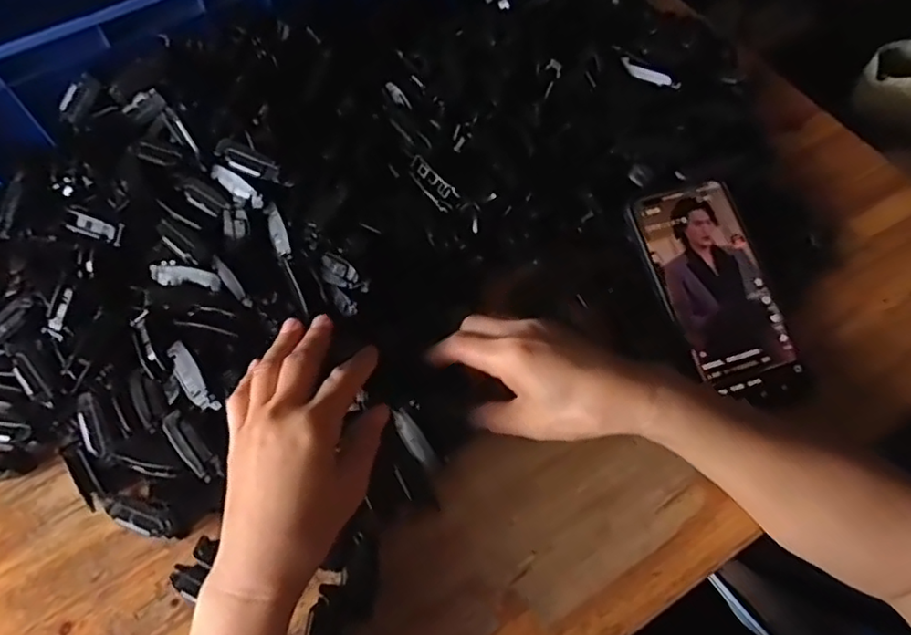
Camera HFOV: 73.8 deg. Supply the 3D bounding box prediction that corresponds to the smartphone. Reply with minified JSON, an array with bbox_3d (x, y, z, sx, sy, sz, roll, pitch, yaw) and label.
[{"bbox_3d":[0.182,-0.018,0.418,0.079,0.007,0.158,-15,76,-10],"label":"smartphone"}]

